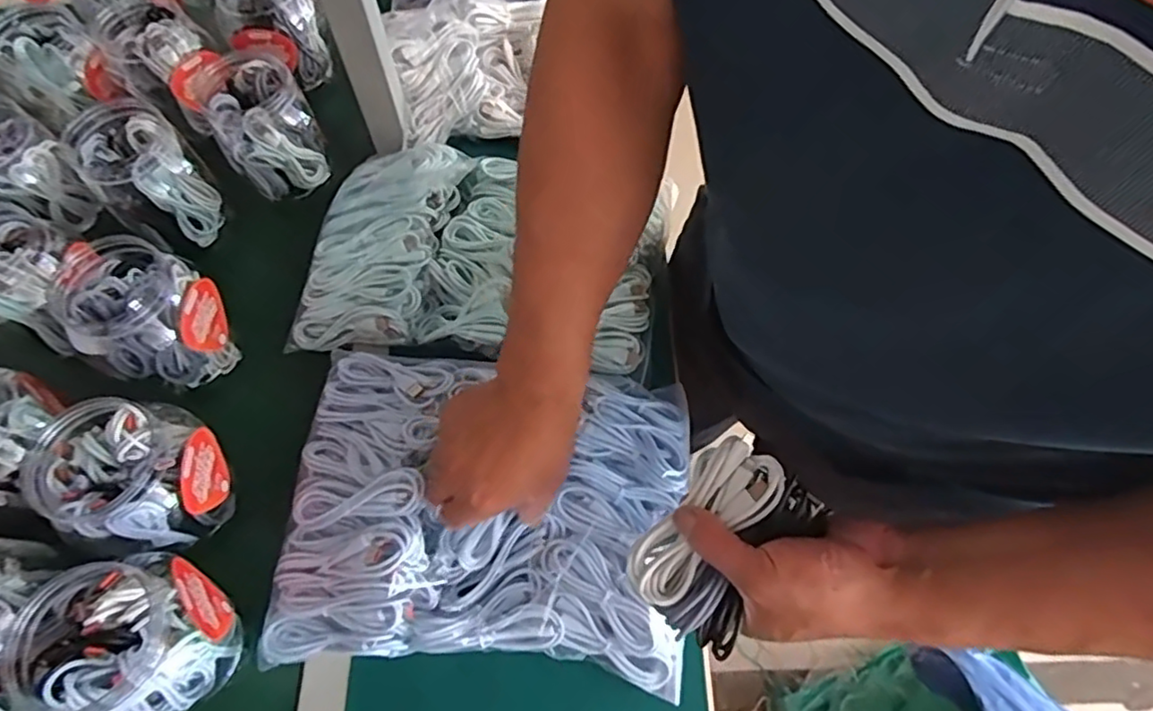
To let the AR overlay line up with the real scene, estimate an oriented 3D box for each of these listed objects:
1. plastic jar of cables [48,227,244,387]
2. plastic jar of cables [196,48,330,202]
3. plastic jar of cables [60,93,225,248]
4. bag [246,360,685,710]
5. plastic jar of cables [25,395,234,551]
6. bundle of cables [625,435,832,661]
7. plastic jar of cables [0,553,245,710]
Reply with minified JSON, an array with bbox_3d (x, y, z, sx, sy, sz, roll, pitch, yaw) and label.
[{"bbox_3d":[-0.395,-0.034,0.596,0.118,0.119,0.110,29,67,14],"label":"plastic jar of cables"},{"bbox_3d":[-0.338,-0.245,0.700,0.096,0.134,0.088,0,63,1],"label":"plastic jar of cables"},{"bbox_3d":[-0.445,-0.188,0.669,0.096,0.126,0.093,0,63,1],"label":"plastic jar of cables"},{"bbox_3d":[-0.076,0.123,0.549,0.334,0.062,0.260,4,63,3],"label":"bag"},{"bbox_3d":[-0.348,0.097,0.517,0.097,0.120,0.100,0,63,1],"label":"plastic jar of cables"},{"bbox_3d":[0.090,0.113,0.396,0.079,0.040,0.114,37,69,17],"label":"bundle of cables"},{"bbox_3d":[-0.322,0.213,0.465,0.118,0.117,0.100,-40,69,-17],"label":"plastic jar of cables"}]

